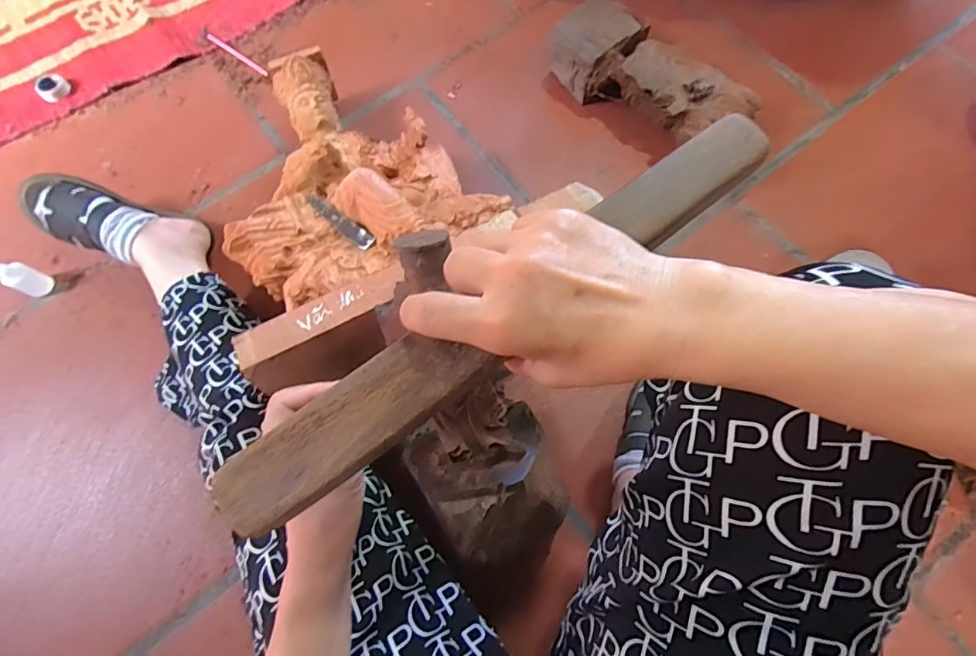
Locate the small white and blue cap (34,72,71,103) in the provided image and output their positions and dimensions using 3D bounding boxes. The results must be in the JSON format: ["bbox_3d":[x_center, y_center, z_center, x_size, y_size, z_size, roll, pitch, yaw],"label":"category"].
[{"bbox_3d":[-0.763,-0.422,0.840,0.050,0.023,0.051,0,72,1],"label":"small white and blue cap"}]

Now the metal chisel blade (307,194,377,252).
[{"bbox_3d":[-0.190,-0.137,0.607,0.149,0.013,0.023,38,76,29],"label":"metal chisel blade"}]

